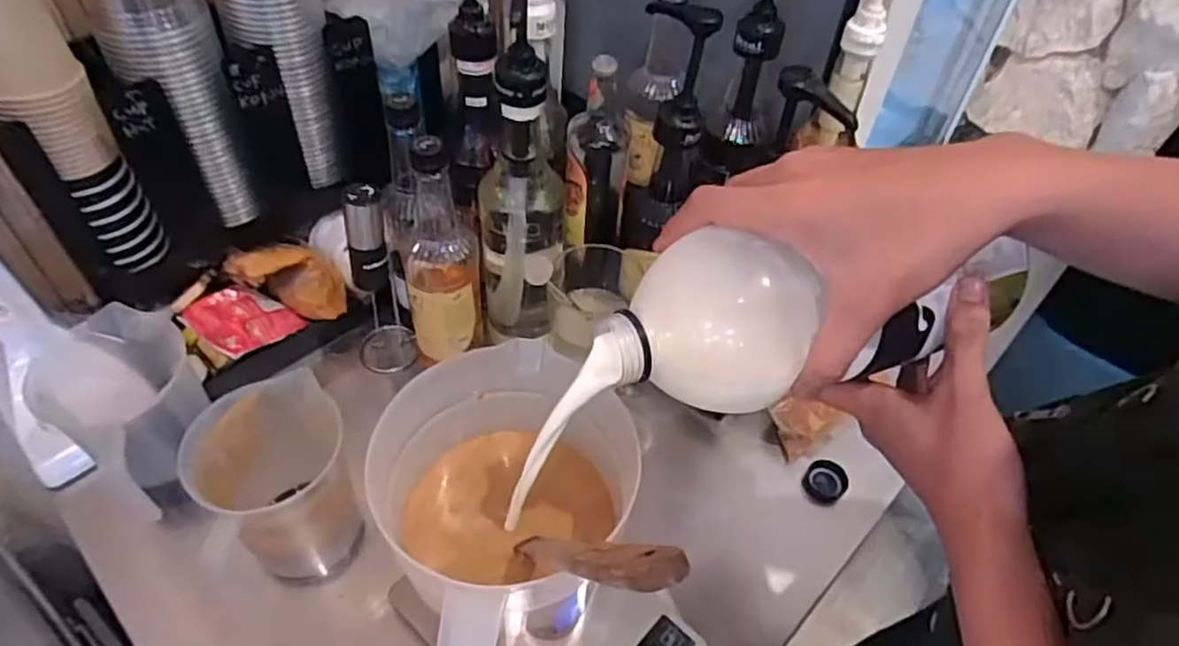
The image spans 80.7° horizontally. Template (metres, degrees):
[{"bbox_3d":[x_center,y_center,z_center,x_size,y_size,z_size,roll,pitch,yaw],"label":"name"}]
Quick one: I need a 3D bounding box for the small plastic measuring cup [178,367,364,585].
[{"bbox_3d":[-0.256,0.141,0.574,0.106,0.160,0.103,3,48,-3],"label":"small plastic measuring cup"}]

